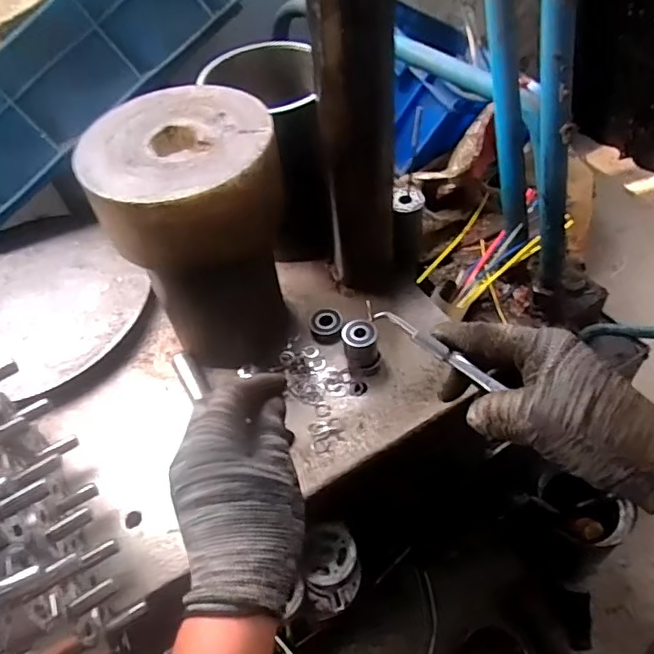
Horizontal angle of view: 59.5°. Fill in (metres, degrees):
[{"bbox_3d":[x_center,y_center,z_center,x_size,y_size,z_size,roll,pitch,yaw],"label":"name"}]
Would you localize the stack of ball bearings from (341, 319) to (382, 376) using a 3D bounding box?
[{"bbox_3d":[0.033,0.020,0.534,0.033,0.048,0.030,-6,51,2],"label":"stack of ball bearings"}]

